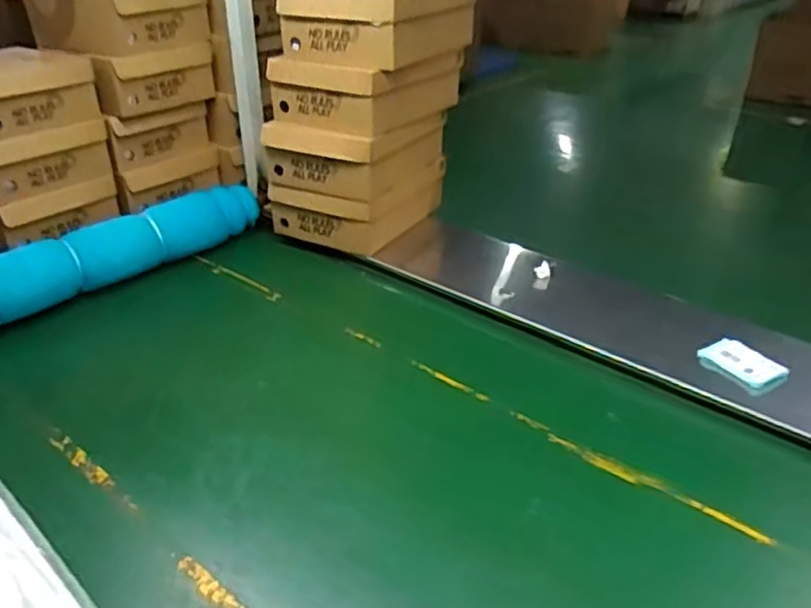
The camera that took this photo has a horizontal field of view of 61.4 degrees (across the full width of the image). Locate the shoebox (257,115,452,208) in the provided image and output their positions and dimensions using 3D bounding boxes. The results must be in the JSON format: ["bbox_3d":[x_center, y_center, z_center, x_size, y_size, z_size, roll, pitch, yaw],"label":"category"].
[{"bbox_3d":[-0.101,-0.328,1.412,0.263,0.123,0.280,16,33,25],"label":"shoebox"}]

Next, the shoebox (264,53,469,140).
[{"bbox_3d":[-0.083,-0.444,1.377,0.273,0.114,0.289,20,35,30],"label":"shoebox"}]

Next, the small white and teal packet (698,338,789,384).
[{"bbox_3d":[0.514,0.087,1.042,0.067,0.012,0.106,-16,33,-26],"label":"small white and teal packet"}]

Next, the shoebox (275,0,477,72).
[{"bbox_3d":[-0.047,-0.552,1.317,0.252,0.123,0.308,18,34,28],"label":"shoebox"}]

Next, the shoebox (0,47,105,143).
[{"bbox_3d":[-0.828,-0.448,1.399,0.261,0.137,0.343,-26,39,-38],"label":"shoebox"}]

